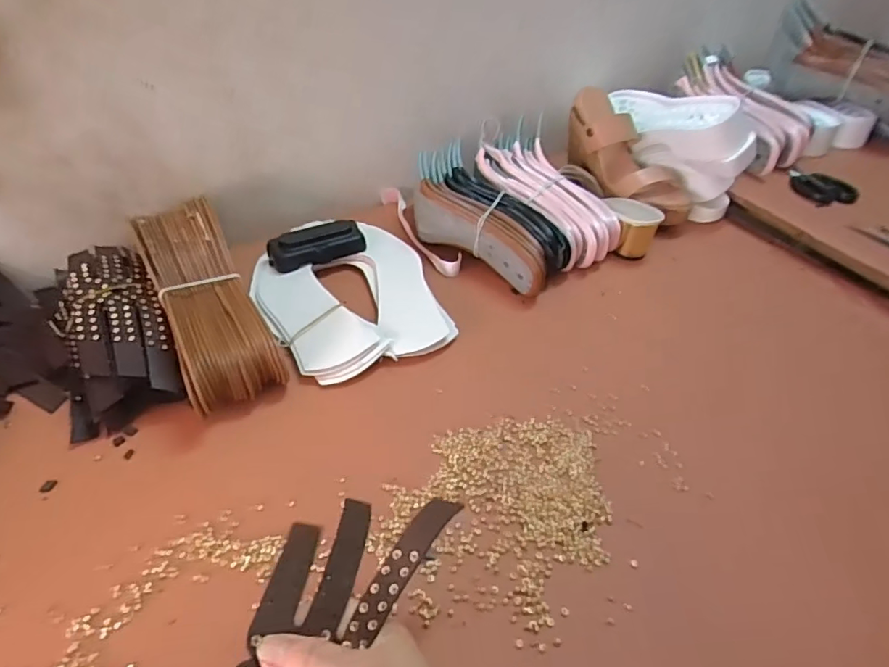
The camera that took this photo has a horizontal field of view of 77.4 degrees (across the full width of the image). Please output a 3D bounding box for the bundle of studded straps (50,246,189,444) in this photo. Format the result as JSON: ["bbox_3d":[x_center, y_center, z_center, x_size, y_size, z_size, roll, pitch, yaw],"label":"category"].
[{"bbox_3d":[-0.313,-0.011,0.518,0.095,0.062,0.219,-20,47,-24],"label":"bundle of studded straps"}]

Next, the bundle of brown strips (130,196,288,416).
[{"bbox_3d":[-0.226,-0.029,0.528,0.084,0.079,0.234,-20,47,-24],"label":"bundle of brown strips"}]

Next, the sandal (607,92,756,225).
[{"bbox_3d":[0.312,-0.286,0.798,0.079,0.137,0.262,-17,46,-21],"label":"sandal"}]

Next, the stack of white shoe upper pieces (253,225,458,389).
[{"bbox_3d":[-0.104,-0.045,0.597,0.176,0.024,0.220,-18,46,-22],"label":"stack of white shoe upper pieces"}]

